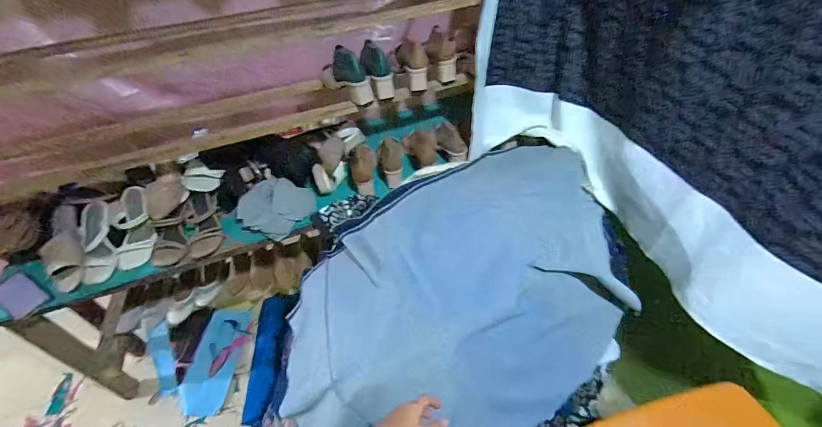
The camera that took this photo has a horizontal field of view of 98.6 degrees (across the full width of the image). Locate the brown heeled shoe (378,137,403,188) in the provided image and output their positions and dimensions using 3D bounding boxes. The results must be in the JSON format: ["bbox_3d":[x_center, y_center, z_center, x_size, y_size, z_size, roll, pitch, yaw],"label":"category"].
[{"bbox_3d":[-0.062,-0.159,1.094,0.082,0.079,0.174,-6,62,-3],"label":"brown heeled shoe"}]

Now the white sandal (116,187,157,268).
[{"bbox_3d":[-0.751,0.035,0.958,0.097,0.059,0.217,-14,71,-11],"label":"white sandal"}]

